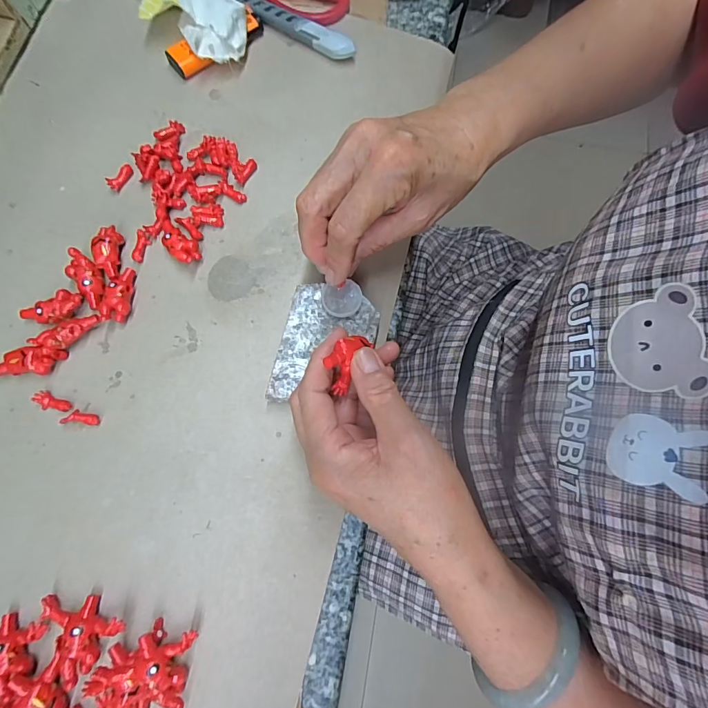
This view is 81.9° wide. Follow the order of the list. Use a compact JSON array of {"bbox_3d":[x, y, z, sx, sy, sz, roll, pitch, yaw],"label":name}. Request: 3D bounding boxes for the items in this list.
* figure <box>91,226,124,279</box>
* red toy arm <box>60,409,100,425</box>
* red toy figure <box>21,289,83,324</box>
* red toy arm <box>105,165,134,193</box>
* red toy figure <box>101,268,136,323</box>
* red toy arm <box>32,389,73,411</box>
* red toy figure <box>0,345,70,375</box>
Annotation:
[{"bbox_3d":[-0.176,-0.072,0.291,0.016,0.014,0.039,-2,77,-2],"label":"figure"},{"bbox_3d":[-0.179,0.041,0.267,0.022,0.006,0.010,3,77,0],"label":"red toy arm"},{"bbox_3d":[-0.208,-0.030,0.282,0.041,0.012,0.019,-26,79,-7],"label":"red toy figure"},{"bbox_3d":[-0.177,-0.135,0.311,0.009,0.008,0.022,31,78,6],"label":"red toy arm"},{"bbox_3d":[-0.164,-0.041,0.285,0.017,0.014,0.038,-4,77,-2],"label":"red toy figure"},{"bbox_3d":[-0.198,0.031,0.268,0.023,0.007,0.012,11,77,1],"label":"red toy arm"},{"bbox_3d":[-0.217,0.005,0.271,0.042,0.015,0.018,-1,77,-1],"label":"red toy figure"}]

